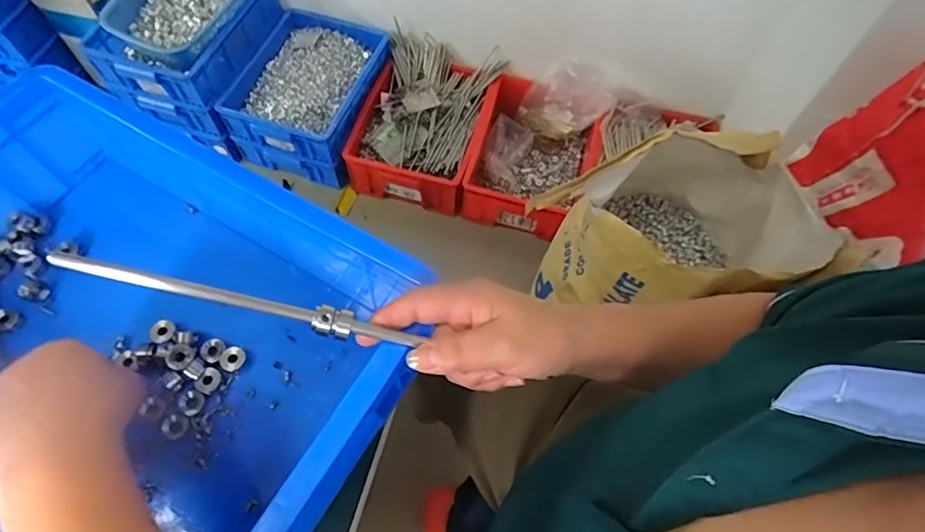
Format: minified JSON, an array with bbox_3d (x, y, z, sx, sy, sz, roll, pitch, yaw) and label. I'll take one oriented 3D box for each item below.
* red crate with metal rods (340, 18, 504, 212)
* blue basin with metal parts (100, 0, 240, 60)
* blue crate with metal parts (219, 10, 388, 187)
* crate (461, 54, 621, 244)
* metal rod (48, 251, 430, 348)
[{"bbox_3d":[-0.098,-0.414,1.452,0.332,0.199,0.495,14,62,5],"label":"red crate with metal rods"},{"bbox_3d":[-0.723,-0.675,1.340,0.252,0.091,0.357,17,62,7],"label":"blue basin with metal parts"},{"bbox_3d":[-0.420,-0.485,1.477,0.349,0.163,0.460,13,62,5],"label":"blue crate with metal parts"},{"bbox_3d":[0.197,-0.317,1.403,0.320,0.218,0.449,18,62,7],"label":"crate"},{"bbox_3d":[-0.126,0.023,0.313,0.207,0.010,0.015,15,60,-13],"label":"metal rod"}]

